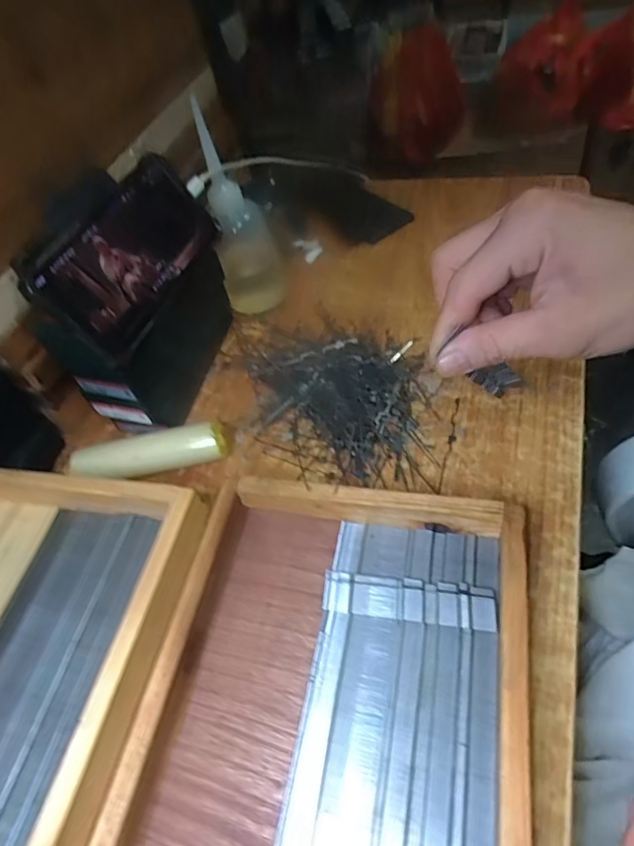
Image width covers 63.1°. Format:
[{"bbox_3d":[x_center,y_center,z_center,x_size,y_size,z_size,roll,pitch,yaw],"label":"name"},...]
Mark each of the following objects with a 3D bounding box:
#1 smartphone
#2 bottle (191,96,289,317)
[{"bbox_3d":[-0.124,-0.115,0.350,0.012,0.072,0.144,-10,44,44],"label":"smartphone"},{"bbox_3d":[-0.069,-0.192,0.476,0.064,0.155,0.067,-18,51,-1],"label":"bottle"}]

